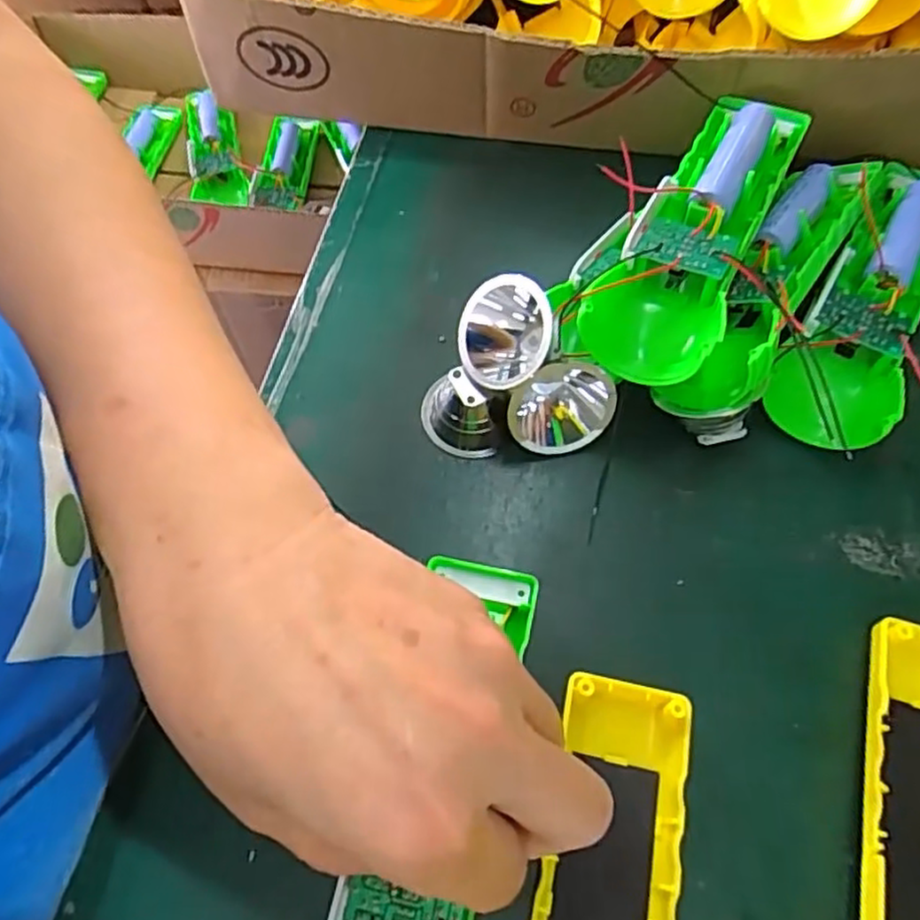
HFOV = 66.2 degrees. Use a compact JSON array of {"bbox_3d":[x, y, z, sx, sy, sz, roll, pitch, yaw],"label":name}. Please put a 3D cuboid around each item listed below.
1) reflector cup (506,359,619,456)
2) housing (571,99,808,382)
[{"bbox_3d":[0.041,-0.024,0.296,0.043,0.035,0.023,-20,32,8],"label":"reflector cup"},{"bbox_3d":[0.104,-0.102,0.290,0.047,0.026,0.159,29,67,12],"label":"housing"}]

